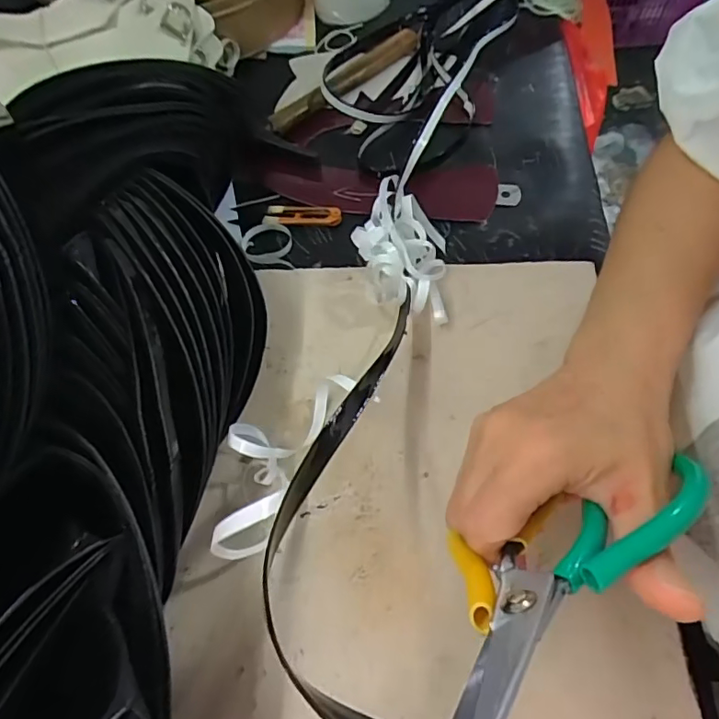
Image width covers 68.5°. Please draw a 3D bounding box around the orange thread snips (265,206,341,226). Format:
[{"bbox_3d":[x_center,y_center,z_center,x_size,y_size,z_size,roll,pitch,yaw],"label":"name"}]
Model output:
[{"bbox_3d":[-0.052,-0.133,0.486,0.071,0.009,0.023,5,60,6],"label":"orange thread snips"}]

